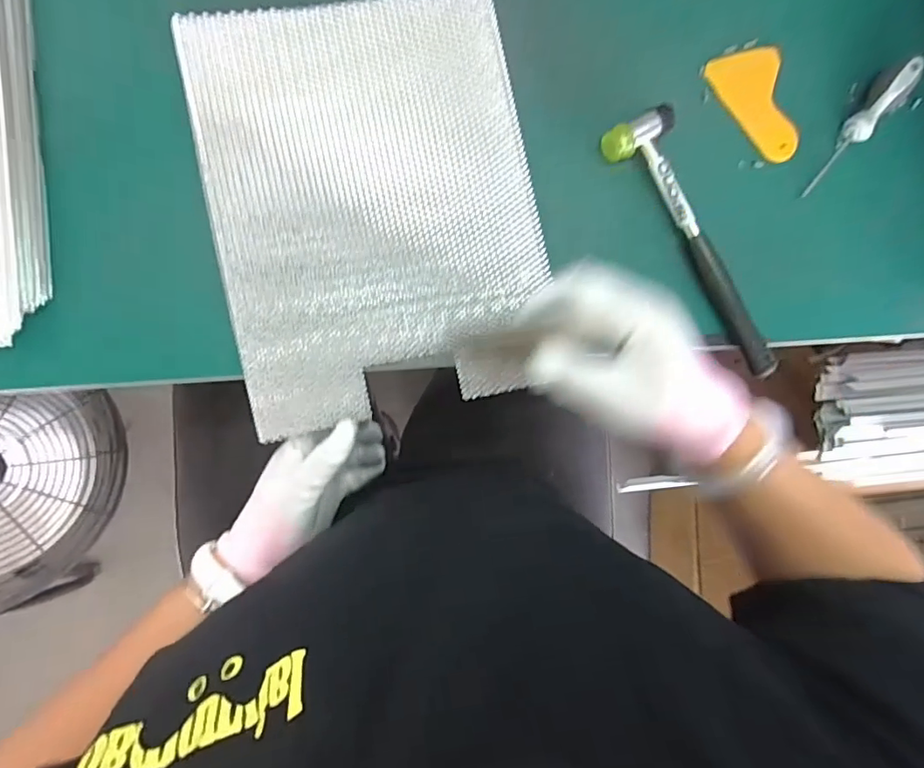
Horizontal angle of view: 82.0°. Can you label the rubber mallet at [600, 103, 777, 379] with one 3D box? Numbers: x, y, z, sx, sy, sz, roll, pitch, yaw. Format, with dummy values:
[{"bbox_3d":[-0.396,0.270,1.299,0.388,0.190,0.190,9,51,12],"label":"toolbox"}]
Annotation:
[{"bbox_3d":[0.205,-0.117,0.454,0.055,0.026,0.246,-32,91,-7],"label":"rubber mallet"}]

